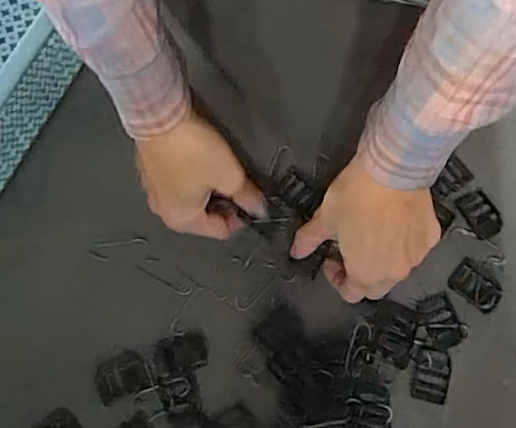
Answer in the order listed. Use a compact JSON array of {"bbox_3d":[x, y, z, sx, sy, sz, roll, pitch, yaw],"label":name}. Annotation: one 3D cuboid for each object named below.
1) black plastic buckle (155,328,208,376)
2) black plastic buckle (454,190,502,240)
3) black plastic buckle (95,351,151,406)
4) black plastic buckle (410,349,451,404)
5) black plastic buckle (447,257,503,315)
[{"bbox_3d":[-0.059,0.107,0.451,0.040,0.004,0.028,-15,73,-3],"label":"black plastic buckle"},{"bbox_3d":[0.180,0.000,0.475,0.025,0.004,0.040,-23,73,-6],"label":"black plastic buckle"},{"bbox_3d":[-0.105,0.122,0.445,0.039,0.004,0.033,-25,74,-6],"label":"black plastic buckle"},{"bbox_3d":[0.130,0.121,0.440,0.026,0.004,0.039,14,73,6],"label":"black plastic buckle"},{"bbox_3d":[0.171,0.056,0.457,0.040,0.004,0.030,39,77,12],"label":"black plastic buckle"}]

